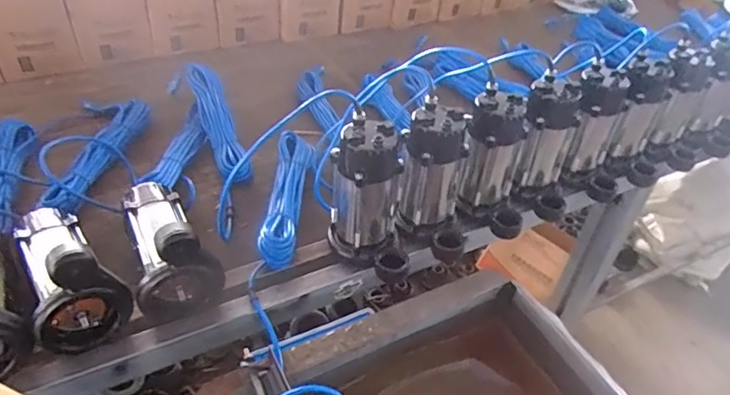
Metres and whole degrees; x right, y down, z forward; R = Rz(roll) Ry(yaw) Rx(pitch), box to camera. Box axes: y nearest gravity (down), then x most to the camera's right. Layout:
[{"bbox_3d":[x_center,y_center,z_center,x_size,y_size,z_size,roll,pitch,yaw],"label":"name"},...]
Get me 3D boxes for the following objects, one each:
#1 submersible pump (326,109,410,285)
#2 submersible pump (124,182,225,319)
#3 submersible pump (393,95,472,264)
[{"bbox_3d":[0.008,0.012,0.846,0.113,0.238,0.149,-5,42,-12],"label":"submersible pump"},{"bbox_3d":[-0.308,0.048,0.830,0.122,0.157,0.224,-12,43,-19],"label":"submersible pump"},{"bbox_3d":[0.122,-0.024,0.897,0.129,0.231,0.133,8,41,3],"label":"submersible pump"}]

